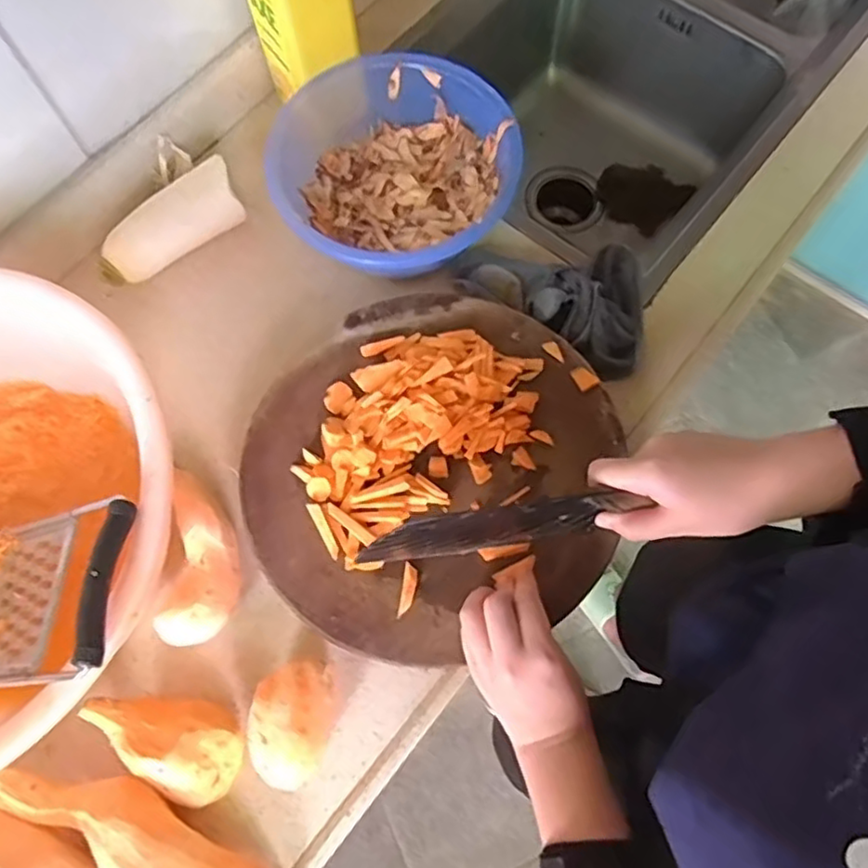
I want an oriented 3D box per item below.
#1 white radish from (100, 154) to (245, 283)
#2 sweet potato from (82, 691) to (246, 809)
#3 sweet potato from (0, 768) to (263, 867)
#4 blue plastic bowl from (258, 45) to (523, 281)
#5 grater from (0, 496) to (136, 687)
[{"bbox_3d":[-0.240,-0.192,0.602,0.129,0.052,0.051,-32,73,-10],"label":"white radish"},{"bbox_3d":[-0.190,0.217,0.472,0.110,0.046,0.059,35,75,12],"label":"sweet potato"},{"bbox_3d":[-0.201,0.280,0.439,0.204,0.045,0.054,29,74,11],"label":"sweet potato"},{"bbox_3d":[-0.036,-0.238,0.605,0.214,0.074,0.217,0,71,1],"label":"blue plastic bowl"},{"bbox_3d":[-0.308,0.118,0.451,0.267,0.023,0.110,-14,68,29],"label":"grater"}]

